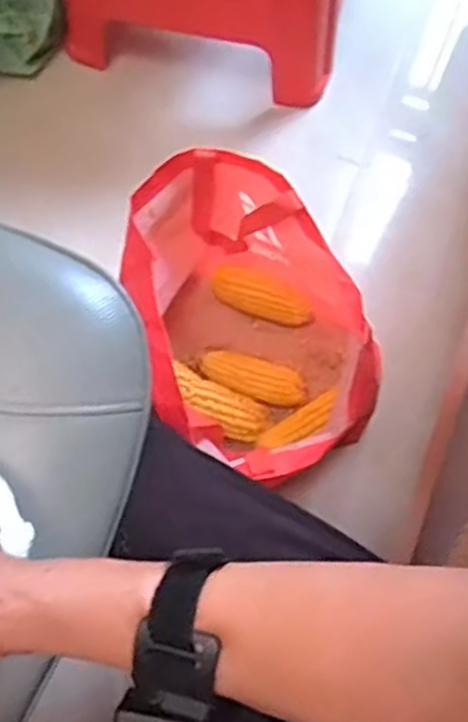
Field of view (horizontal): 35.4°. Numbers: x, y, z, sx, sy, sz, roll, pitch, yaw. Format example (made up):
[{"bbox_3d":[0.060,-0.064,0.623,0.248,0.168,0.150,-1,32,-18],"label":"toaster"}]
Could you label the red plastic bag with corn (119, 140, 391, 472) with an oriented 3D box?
[{"bbox_3d":[0.005,-0.026,0.801,0.226,0.237,0.310,-35,77,-11],"label":"red plastic bag with corn"}]

